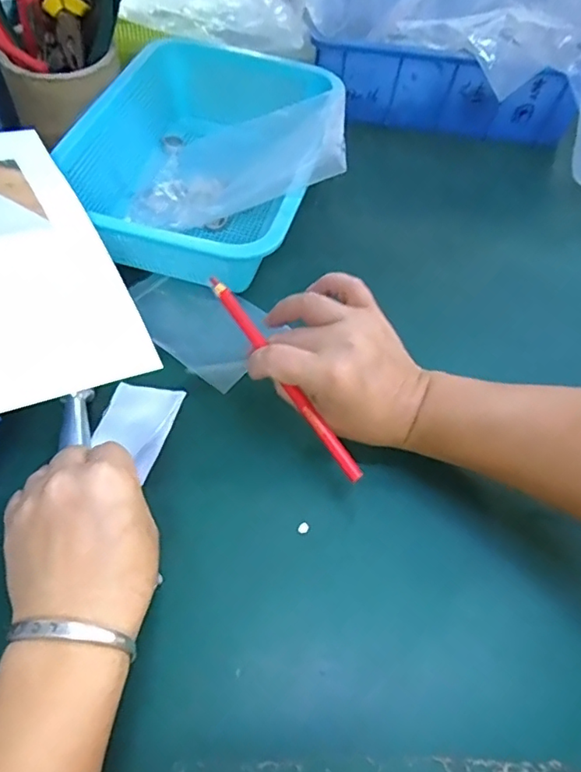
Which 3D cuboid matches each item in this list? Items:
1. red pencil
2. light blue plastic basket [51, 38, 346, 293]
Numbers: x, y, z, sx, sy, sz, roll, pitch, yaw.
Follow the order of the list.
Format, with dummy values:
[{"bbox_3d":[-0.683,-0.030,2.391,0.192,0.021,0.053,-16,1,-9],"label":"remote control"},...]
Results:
[{"bbox_3d":[-0.005,-0.007,0.362,0.009,0.006,0.163,-31,76,-21],"label":"red pencil"},{"bbox_3d":[-0.065,-0.202,0.484,0.204,0.066,0.273,17,58,8],"label":"light blue plastic basket"}]

